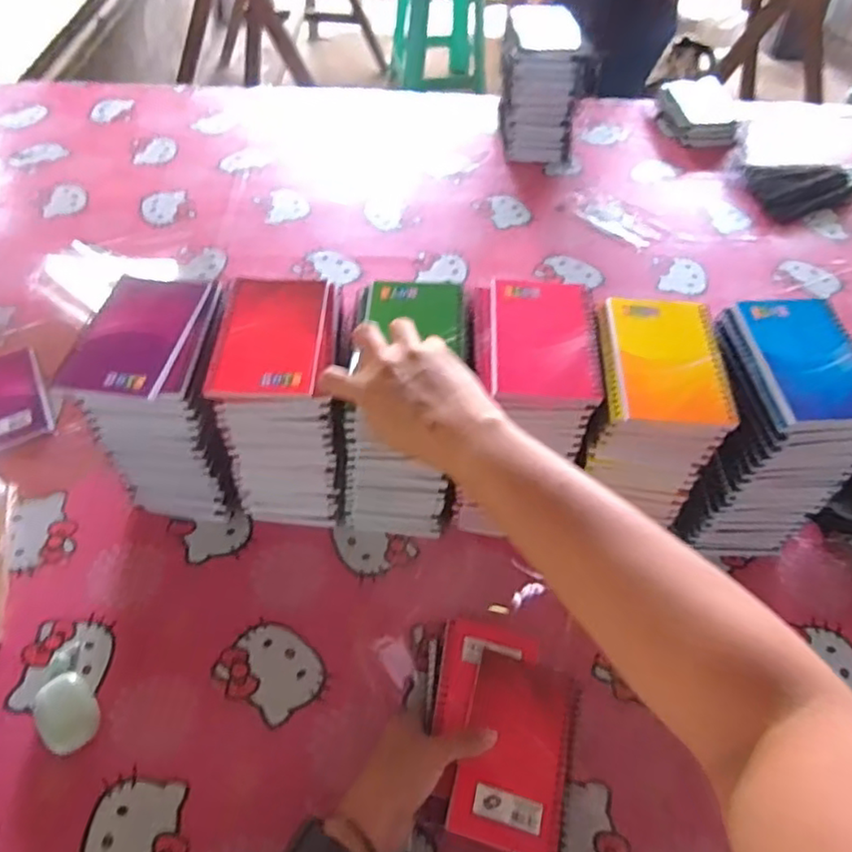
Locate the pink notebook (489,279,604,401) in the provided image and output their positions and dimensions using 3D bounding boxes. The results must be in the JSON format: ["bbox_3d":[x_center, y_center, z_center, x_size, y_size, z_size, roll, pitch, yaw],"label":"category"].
[{"bbox_3d":[0.096,-0.072,0.525,0.085,0.006,0.127,4,53,1],"label":"pink notebook"}]

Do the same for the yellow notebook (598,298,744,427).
[{"bbox_3d":[0.189,-0.055,0.516,0.094,0.009,0.126,5,53,2],"label":"yellow notebook"}]

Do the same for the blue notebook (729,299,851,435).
[{"bbox_3d":[0.304,-0.053,0.515,0.086,0.015,0.129,-3,53,-4],"label":"blue notebook"}]

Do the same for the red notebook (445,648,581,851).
[{"bbox_3d":[0.071,0.243,0.486,0.088,0.015,0.129,21,55,-3],"label":"red notebook"}]

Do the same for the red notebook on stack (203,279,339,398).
[{"bbox_3d":[-0.122,-0.074,0.530,0.095,0.016,0.122,-1,53,-3],"label":"red notebook on stack"}]

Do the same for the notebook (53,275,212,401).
[{"bbox_3d":[-0.236,-0.077,0.528,0.082,0.012,0.130,7,53,4],"label":"notebook"}]

